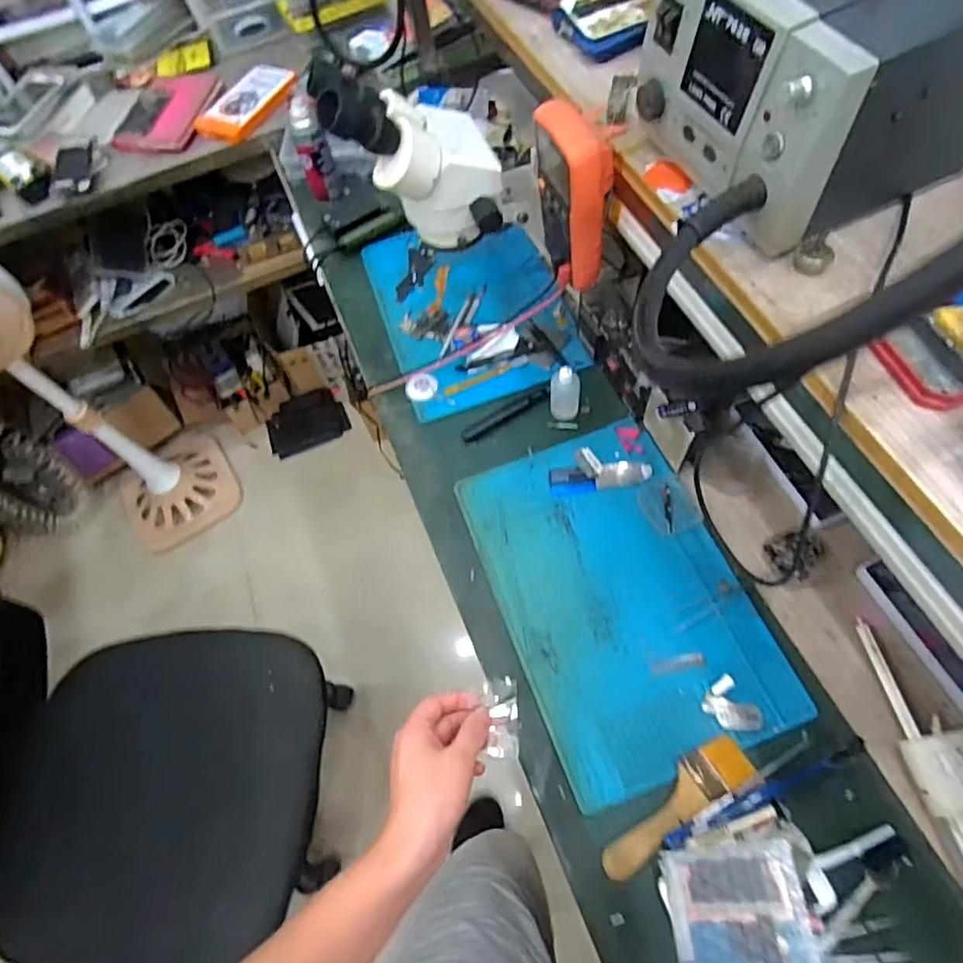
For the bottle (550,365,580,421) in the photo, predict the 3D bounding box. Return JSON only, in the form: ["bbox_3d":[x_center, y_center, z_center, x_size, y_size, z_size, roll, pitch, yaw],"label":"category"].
[{"bbox_3d":[0.104,-0.110,0.743,0.038,0.077,0.038,4,63,10],"label":"bottle"}]

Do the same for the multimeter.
[{"bbox_3d":[0.096,-0.287,0.618,0.055,0.168,0.083,-18,61,-2],"label":"multimeter"}]

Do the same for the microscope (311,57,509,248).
[{"bbox_3d":[-0.070,-0.362,0.672,0.173,0.189,0.122,-6,62,5],"label":"microscope"}]

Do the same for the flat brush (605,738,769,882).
[{"bbox_3d":[0.179,0.300,0.555,0.165,0.016,0.048,-31,63,-9],"label":"flat brush"}]

